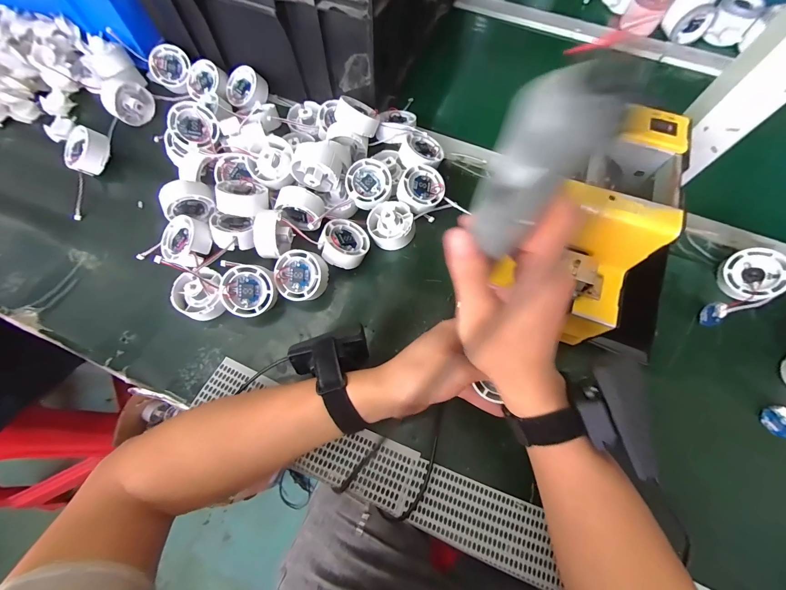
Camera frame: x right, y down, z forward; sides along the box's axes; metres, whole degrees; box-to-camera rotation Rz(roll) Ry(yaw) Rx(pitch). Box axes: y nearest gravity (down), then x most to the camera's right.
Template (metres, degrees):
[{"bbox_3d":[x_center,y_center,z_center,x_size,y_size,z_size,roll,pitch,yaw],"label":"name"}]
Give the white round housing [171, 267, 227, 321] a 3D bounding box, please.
[{"bbox_3d":[-0.210,-0.003,0.362,0.051,0.030,0.056,0,69,-1],"label":"white round housing"}]

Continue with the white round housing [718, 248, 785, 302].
[{"bbox_3d":[0.394,-0.022,0.365,0.057,0.021,0.057,-8,74,29],"label":"white round housing"}]

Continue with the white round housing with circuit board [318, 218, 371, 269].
[{"bbox_3d":[-0.056,-0.059,0.384,0.052,0.023,0.052,15,55,-22],"label":"white round housing with circuit board"}]

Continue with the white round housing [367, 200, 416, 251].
[{"bbox_3d":[-0.003,-0.084,0.400,0.052,0.034,0.059,-10,69,-5],"label":"white round housing"}]

